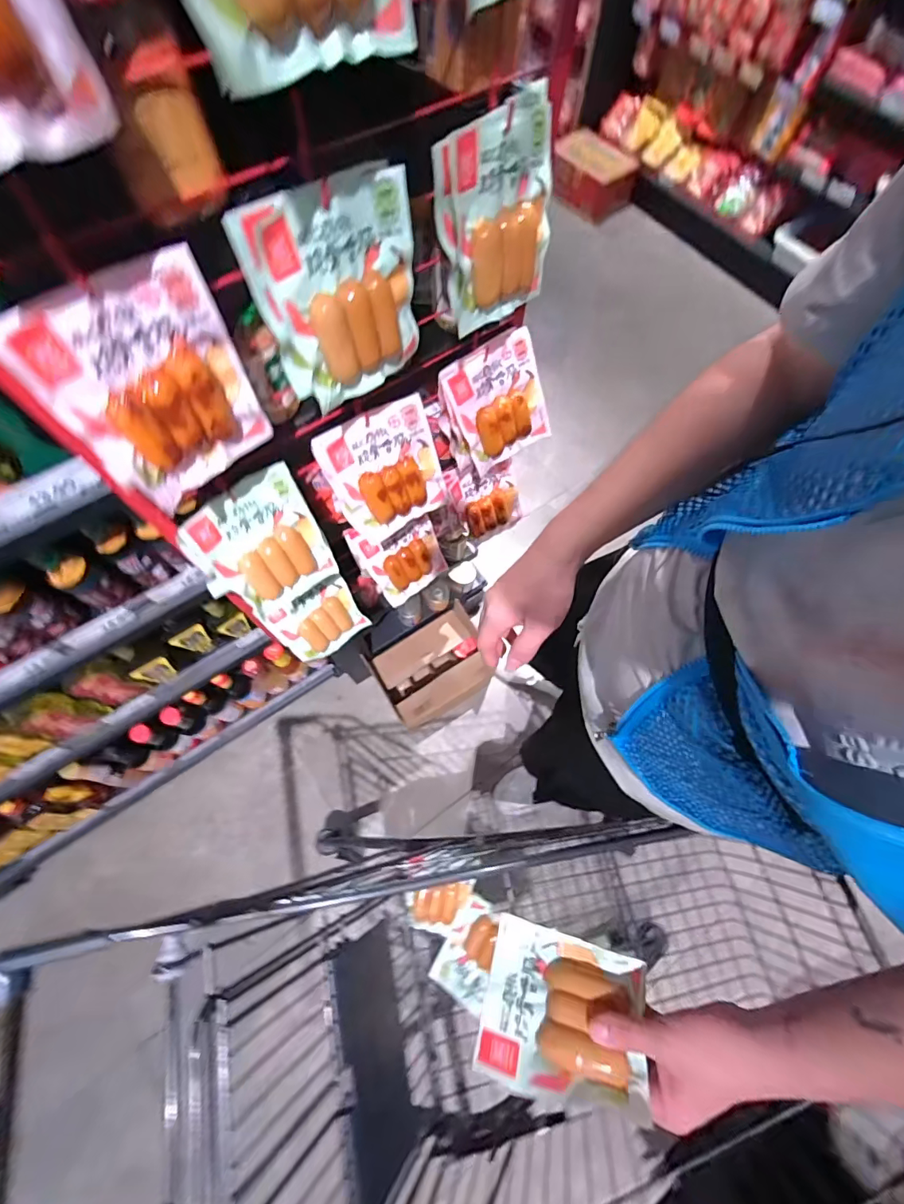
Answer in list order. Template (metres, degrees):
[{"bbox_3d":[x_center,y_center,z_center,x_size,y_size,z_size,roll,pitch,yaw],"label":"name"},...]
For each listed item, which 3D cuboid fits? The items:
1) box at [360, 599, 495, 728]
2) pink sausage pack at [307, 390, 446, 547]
[{"bbox_3d":[-0.054,0.188,1.304,0.291,0.229,0.216,-31,72,-13],"label":"box"},{"bbox_3d":[-0.079,-0.155,0.560,0.133,0.146,0.028,-28,41,-7],"label":"pink sausage pack"}]

